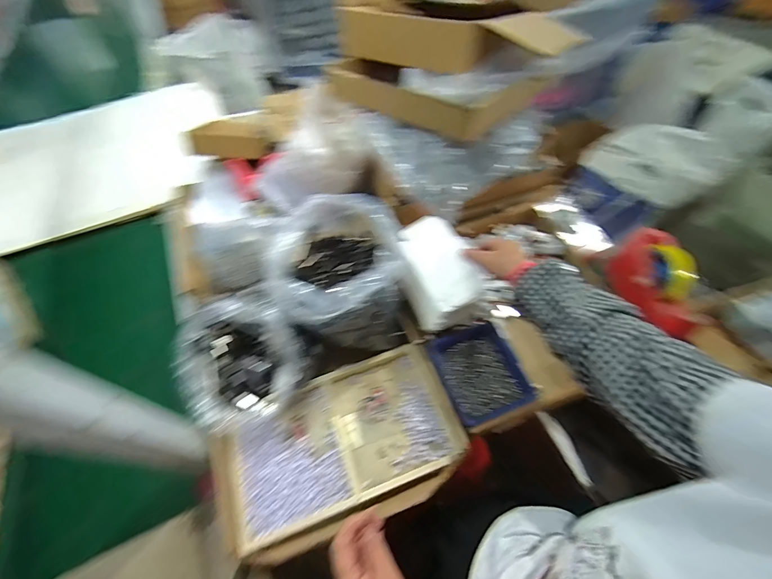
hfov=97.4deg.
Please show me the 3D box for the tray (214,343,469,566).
[{"bbox_3d":[-0.069,0.232,0.517,0.347,0.044,0.221,-19,58,-9],"label":"tray"}]

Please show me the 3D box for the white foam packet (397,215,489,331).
[{"bbox_3d":[0.088,-0.026,0.583,0.112,0.076,0.202,-19,58,-9],"label":"white foam packet"}]

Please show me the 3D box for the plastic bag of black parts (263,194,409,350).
[{"bbox_3d":[-0.072,-0.025,0.566,0.200,0.172,0.200,-3,57,1],"label":"plastic bag of black parts"}]

